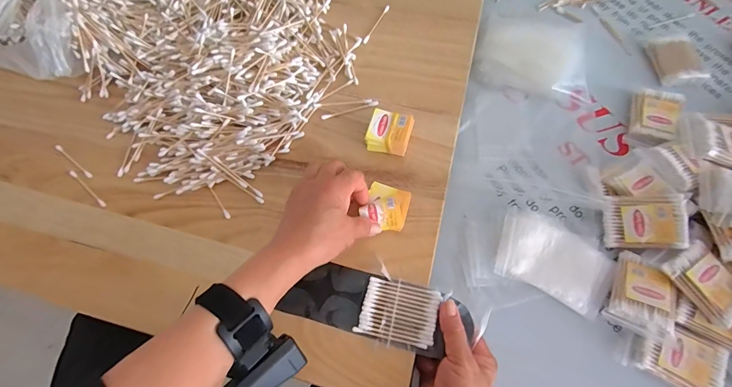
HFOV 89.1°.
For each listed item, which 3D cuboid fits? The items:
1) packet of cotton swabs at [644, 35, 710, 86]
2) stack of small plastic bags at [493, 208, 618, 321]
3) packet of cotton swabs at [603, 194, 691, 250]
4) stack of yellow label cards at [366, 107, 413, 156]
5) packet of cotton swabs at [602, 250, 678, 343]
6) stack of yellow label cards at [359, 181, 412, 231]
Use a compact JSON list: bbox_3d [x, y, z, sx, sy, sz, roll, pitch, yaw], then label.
[{"bbox_3d":[0.406,-0.179,0.492,0.053,0.017,0.078,-4,67,4],"label":"packet of cotton swabs"},{"bbox_3d":[0.207,0.072,0.411,0.121,0.023,0.083,23,71,14],"label":"stack of small plastic bags"},{"bbox_3d":[0.299,0.031,0.399,0.072,0.012,0.057,-3,85,34],"label":"packet of cotton swabs"},{"bbox_3d":[0.027,-0.067,0.425,0.045,0.030,0.046,18,71,10],"label":"stack of yellow label cards"},{"bbox_3d":[0.290,0.106,0.383,0.060,0.021,0.076,27,72,15],"label":"packet of cotton swabs"},{"bbox_3d":[0.022,0.013,0.401,0.047,0.011,0.047,20,71,10],"label":"stack of yellow label cards"}]

